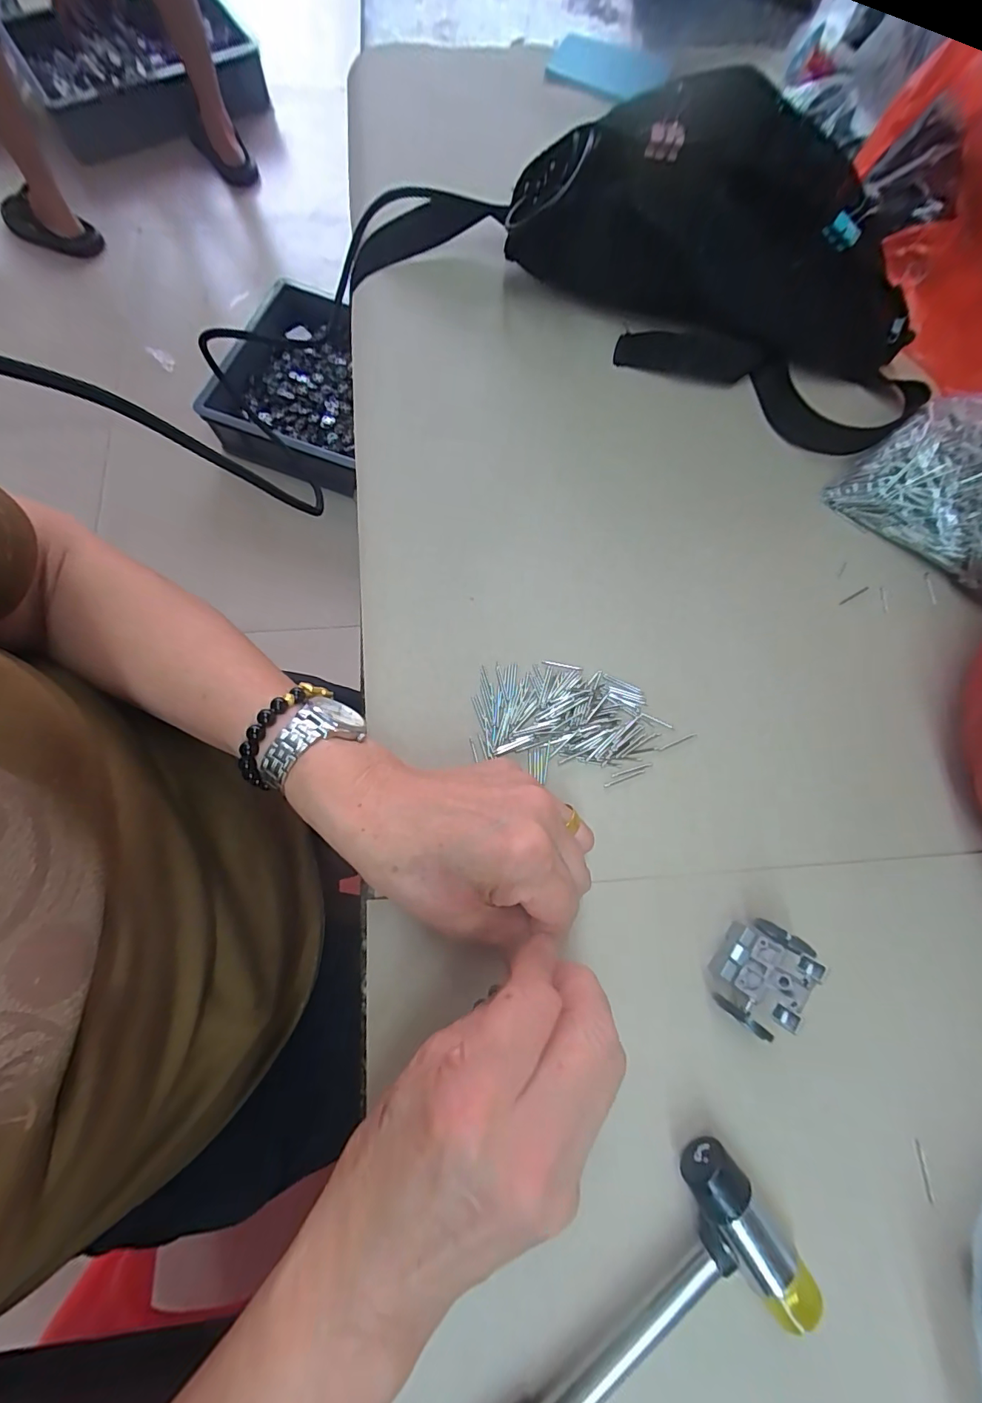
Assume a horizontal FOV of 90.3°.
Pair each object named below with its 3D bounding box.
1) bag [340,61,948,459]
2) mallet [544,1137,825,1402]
[{"bbox_3d":[0.118,-0.323,0.331,0.412,0.100,0.162,21,77,2],"label":"bag"},{"bbox_3d":[0.022,0.292,0.195,0.243,0.033,0.061,-36,80,-11],"label":"mallet"}]

